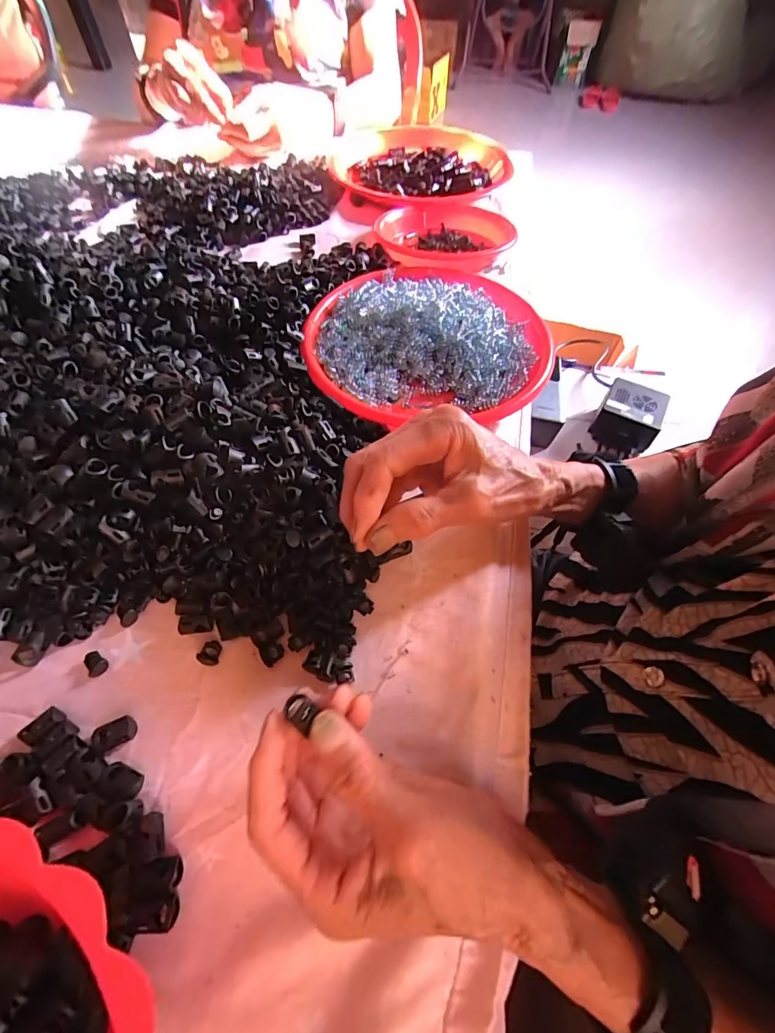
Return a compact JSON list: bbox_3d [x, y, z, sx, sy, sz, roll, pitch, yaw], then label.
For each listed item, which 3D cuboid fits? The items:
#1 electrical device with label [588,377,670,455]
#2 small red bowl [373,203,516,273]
[{"bbox_3d":[0.317,-0.132,0.561,0.074,0.049,0.082,28,61,15],"label":"electrical device with label"},{"bbox_3d":[0.065,-0.330,0.505,0.150,0.035,0.162,1,58,-1],"label":"small red bowl"}]

